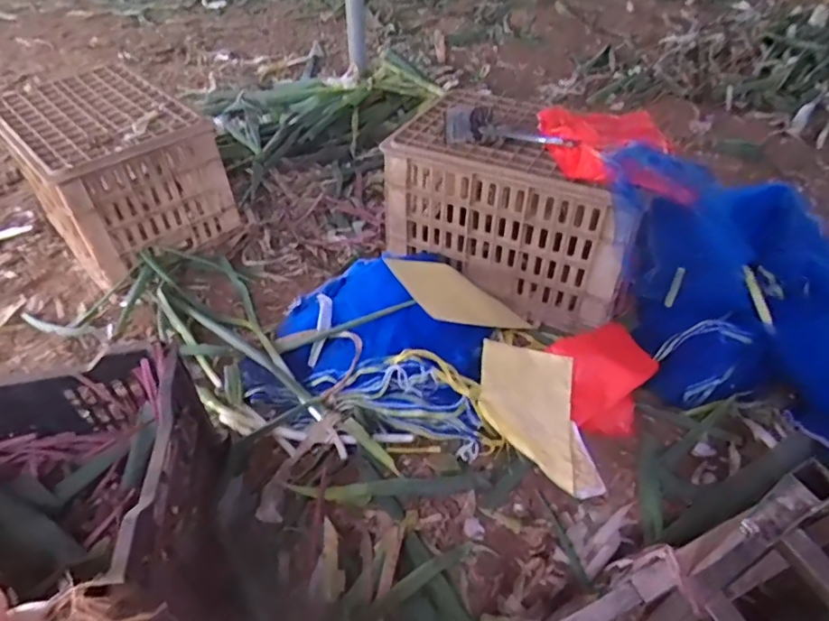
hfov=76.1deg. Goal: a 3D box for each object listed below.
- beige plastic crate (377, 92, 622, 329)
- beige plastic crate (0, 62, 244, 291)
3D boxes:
[{"bbox_3d":[0.216,-0.229,1.109,0.482,0.298,0.316,21,47,21],"label":"beige plastic crate"},{"bbox_3d":[-0.690,-0.339,1.228,0.322,0.251,0.469,-33,52,-30],"label":"beige plastic crate"}]

